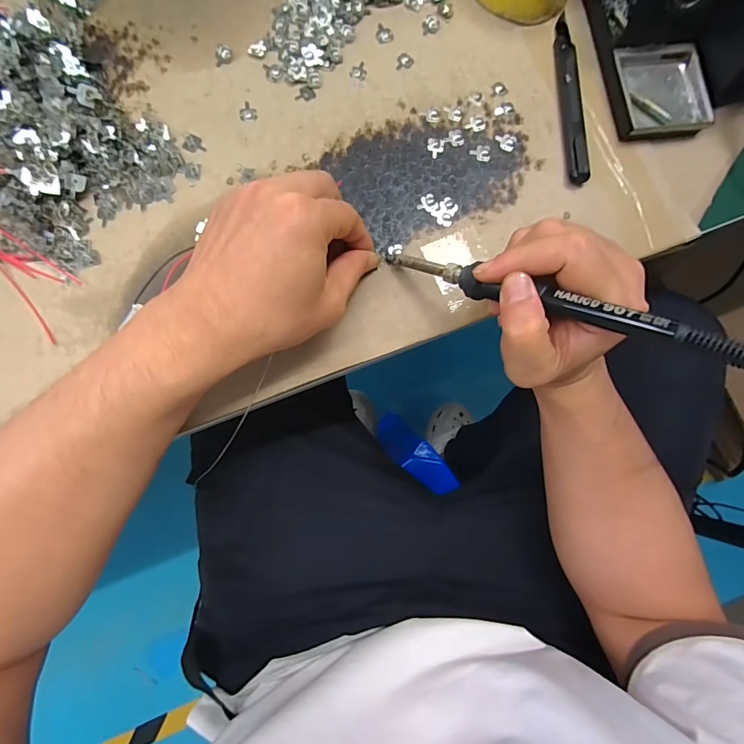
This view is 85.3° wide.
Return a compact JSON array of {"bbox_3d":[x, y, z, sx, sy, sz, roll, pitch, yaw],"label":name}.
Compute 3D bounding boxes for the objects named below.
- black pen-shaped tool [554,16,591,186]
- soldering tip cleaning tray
[{"bbox_3d":[0.152,-0.212,0.311,0.015,0.010,0.141,-1,82,-4],"label":"black pen-shaped tool"},{"bbox_3d":[0.224,-0.217,0.314,0.069,0.017,0.068,-10,82,-5],"label":"soldering tip cleaning tray"}]

